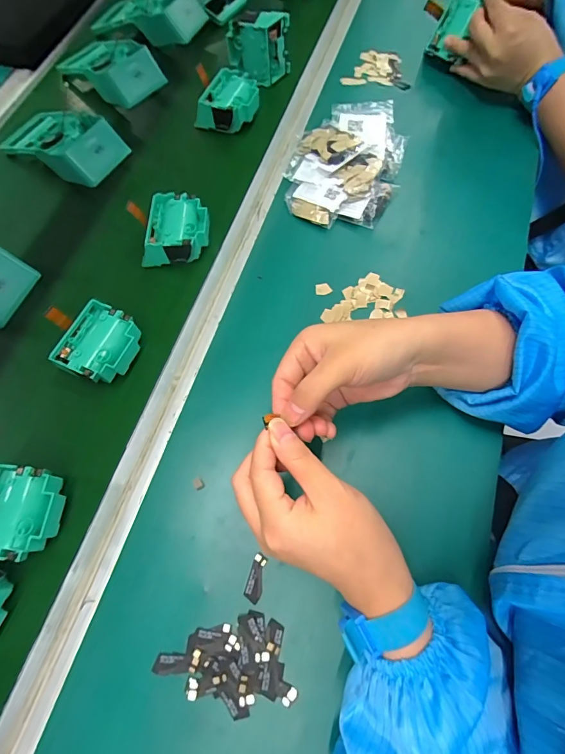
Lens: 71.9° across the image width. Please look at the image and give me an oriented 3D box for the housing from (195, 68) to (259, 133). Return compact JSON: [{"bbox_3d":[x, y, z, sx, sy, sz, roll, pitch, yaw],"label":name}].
[{"bbox_3d":[-0.070,-0.369,0.530,0.078,0.045,0.075,21,68,11],"label":"housing"}]

